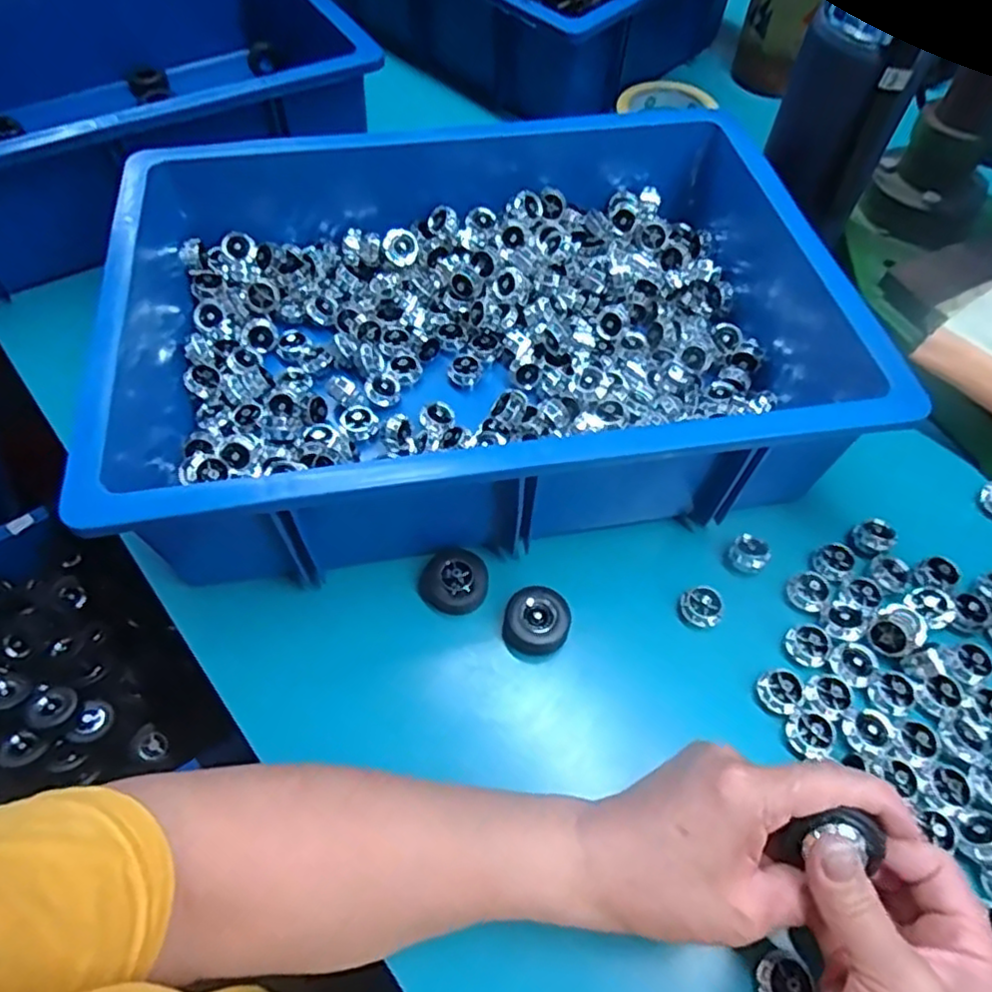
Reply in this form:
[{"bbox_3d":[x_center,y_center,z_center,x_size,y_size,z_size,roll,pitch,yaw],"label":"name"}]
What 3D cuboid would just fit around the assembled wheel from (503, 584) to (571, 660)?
[{"bbox_3d":[0.024,0.073,0.395,0.036,0.020,0.037,0,58,0],"label":"assembled wheel"}]

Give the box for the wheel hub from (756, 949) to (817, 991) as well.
[{"bbox_3d":[0.128,0.220,0.305,0.022,0.019,0.024,0,58,0],"label":"wheel hub"}]

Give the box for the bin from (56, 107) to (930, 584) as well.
[{"bbox_3d":[-0.019,-0.129,0.463,0.461,0.110,0.346,-9,58,-5],"label":"bin"}]

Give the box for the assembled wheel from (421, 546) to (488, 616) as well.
[{"bbox_3d":[-0.024,0.052,0.410,0.039,0.017,0.038,0,58,0],"label":"assembled wheel"}]

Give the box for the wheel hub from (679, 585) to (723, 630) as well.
[{"bbox_3d":[0.123,0.067,0.405,0.023,0.012,0.022,0,58,0],"label":"wheel hub"}]

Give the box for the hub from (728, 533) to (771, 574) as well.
[{"bbox_3d":[0.157,0.037,0.422,0.023,0.014,0.022,0,58,0],"label":"hub"}]

